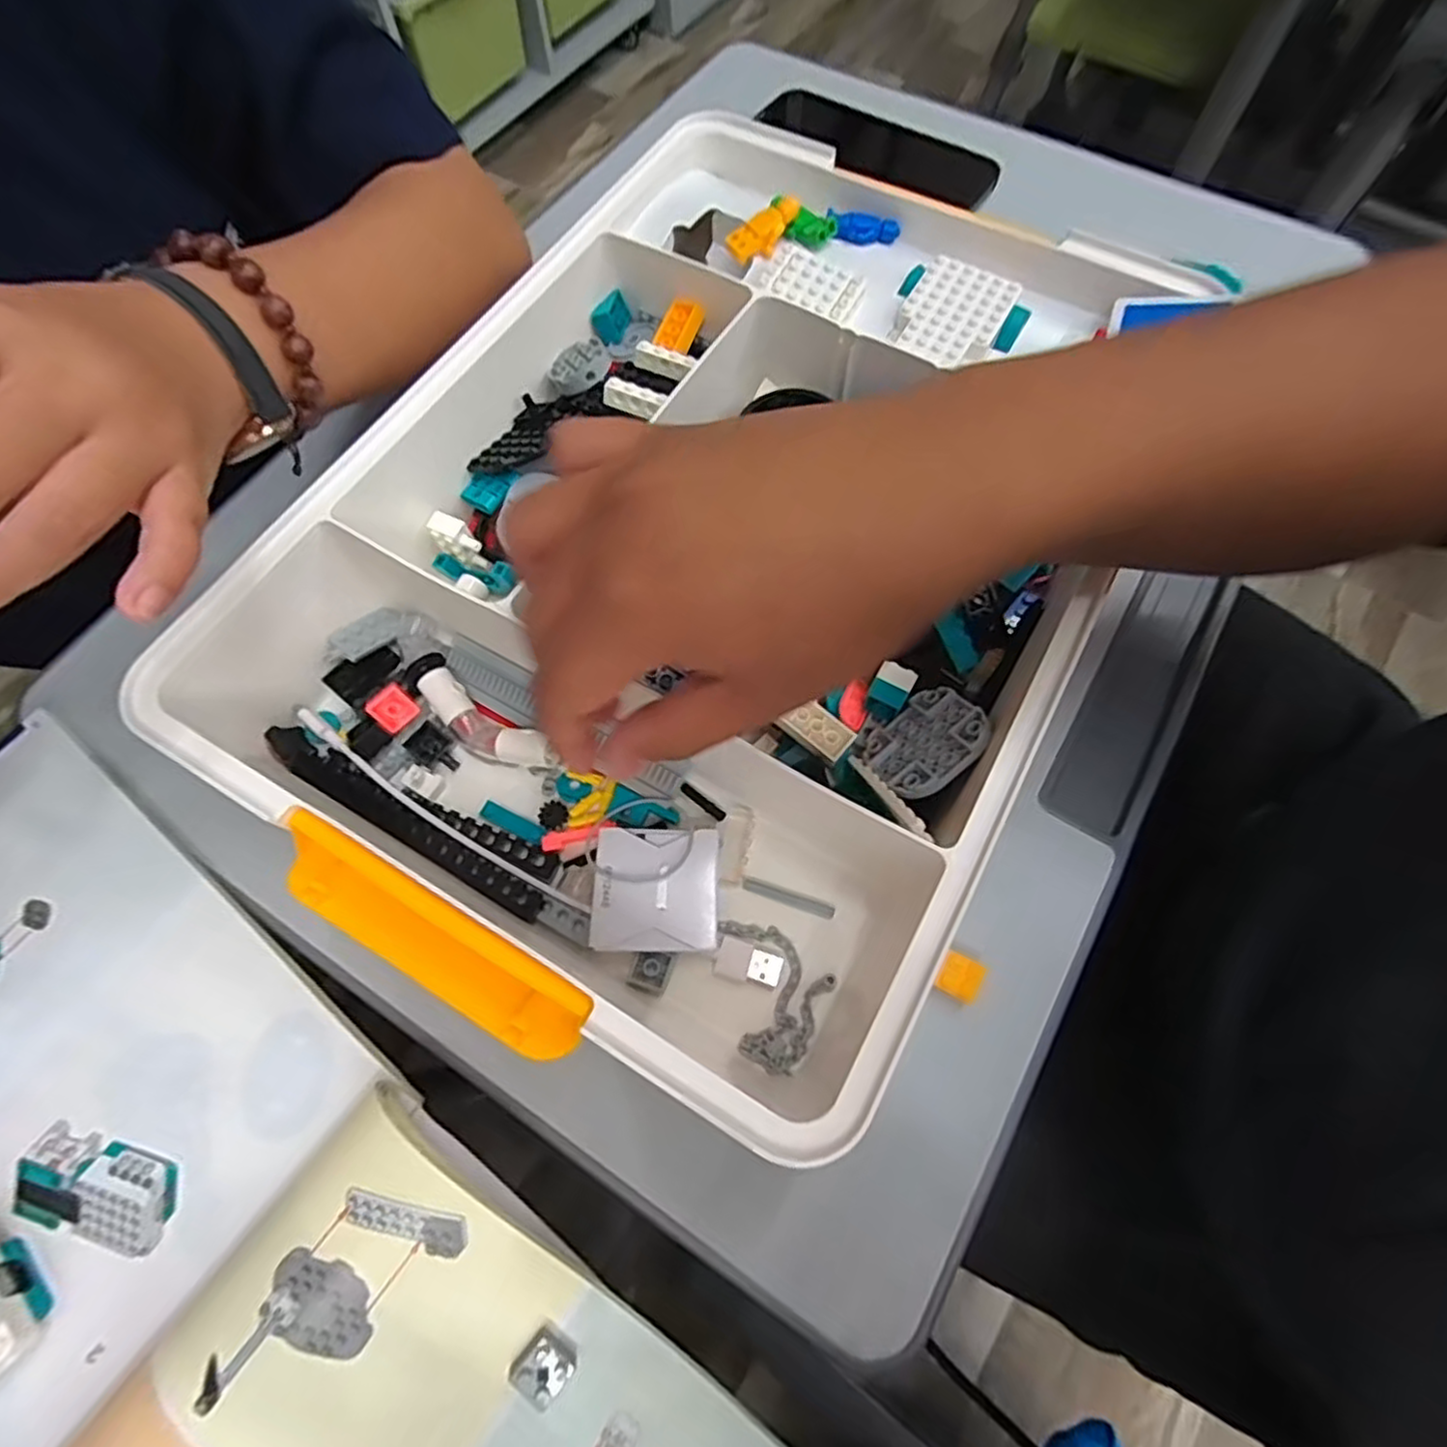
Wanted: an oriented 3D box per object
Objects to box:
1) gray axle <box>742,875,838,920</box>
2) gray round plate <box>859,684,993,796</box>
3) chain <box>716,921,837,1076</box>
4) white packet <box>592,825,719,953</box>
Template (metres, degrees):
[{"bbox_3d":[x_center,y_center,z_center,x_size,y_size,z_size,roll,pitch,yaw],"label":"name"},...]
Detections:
[{"bbox_3d":[0.027,0.073,0.301,0.039,0.004,0.006,18,69,9],"label":"gray axle"},{"bbox_3d":[0.083,0.007,0.295,0.048,0.004,0.048,-40,30,6],"label":"gray round plate"},{"bbox_3d":[0.014,0.107,0.285,0.050,0.004,0.047,26,70,12],"label":"chain"},{"bbox_3d":[-0.027,0.066,0.286,0.049,0.004,0.048,2,68,-3],"label":"white packet"}]

